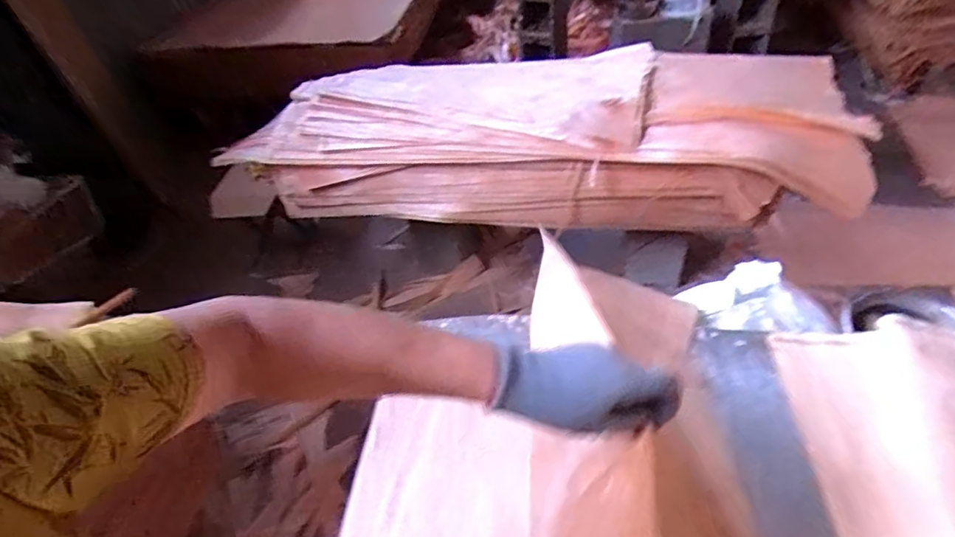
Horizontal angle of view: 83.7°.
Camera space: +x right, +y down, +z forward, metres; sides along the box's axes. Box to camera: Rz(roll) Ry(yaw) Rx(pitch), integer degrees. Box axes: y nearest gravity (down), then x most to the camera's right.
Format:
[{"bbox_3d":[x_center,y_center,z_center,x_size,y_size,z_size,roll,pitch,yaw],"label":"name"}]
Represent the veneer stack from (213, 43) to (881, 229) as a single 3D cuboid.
[{"bbox_3d":[0.134,-0.370,1.559,1.707,0.323,0.478,2,44,10],"label":"veneer stack"}]

